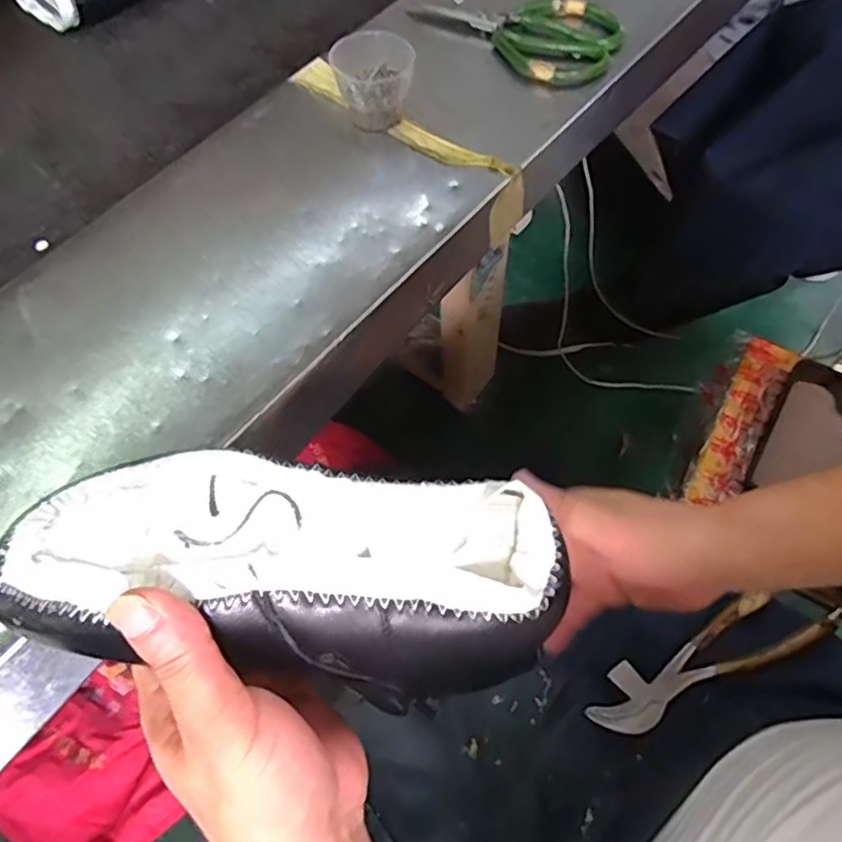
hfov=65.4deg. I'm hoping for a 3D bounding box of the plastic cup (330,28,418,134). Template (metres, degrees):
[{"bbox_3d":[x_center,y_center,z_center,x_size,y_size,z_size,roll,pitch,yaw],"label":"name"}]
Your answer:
[{"bbox_3d":[-0.037,-0.272,0.526,0.062,0.053,0.057,0,64,1],"label":"plastic cup"}]

